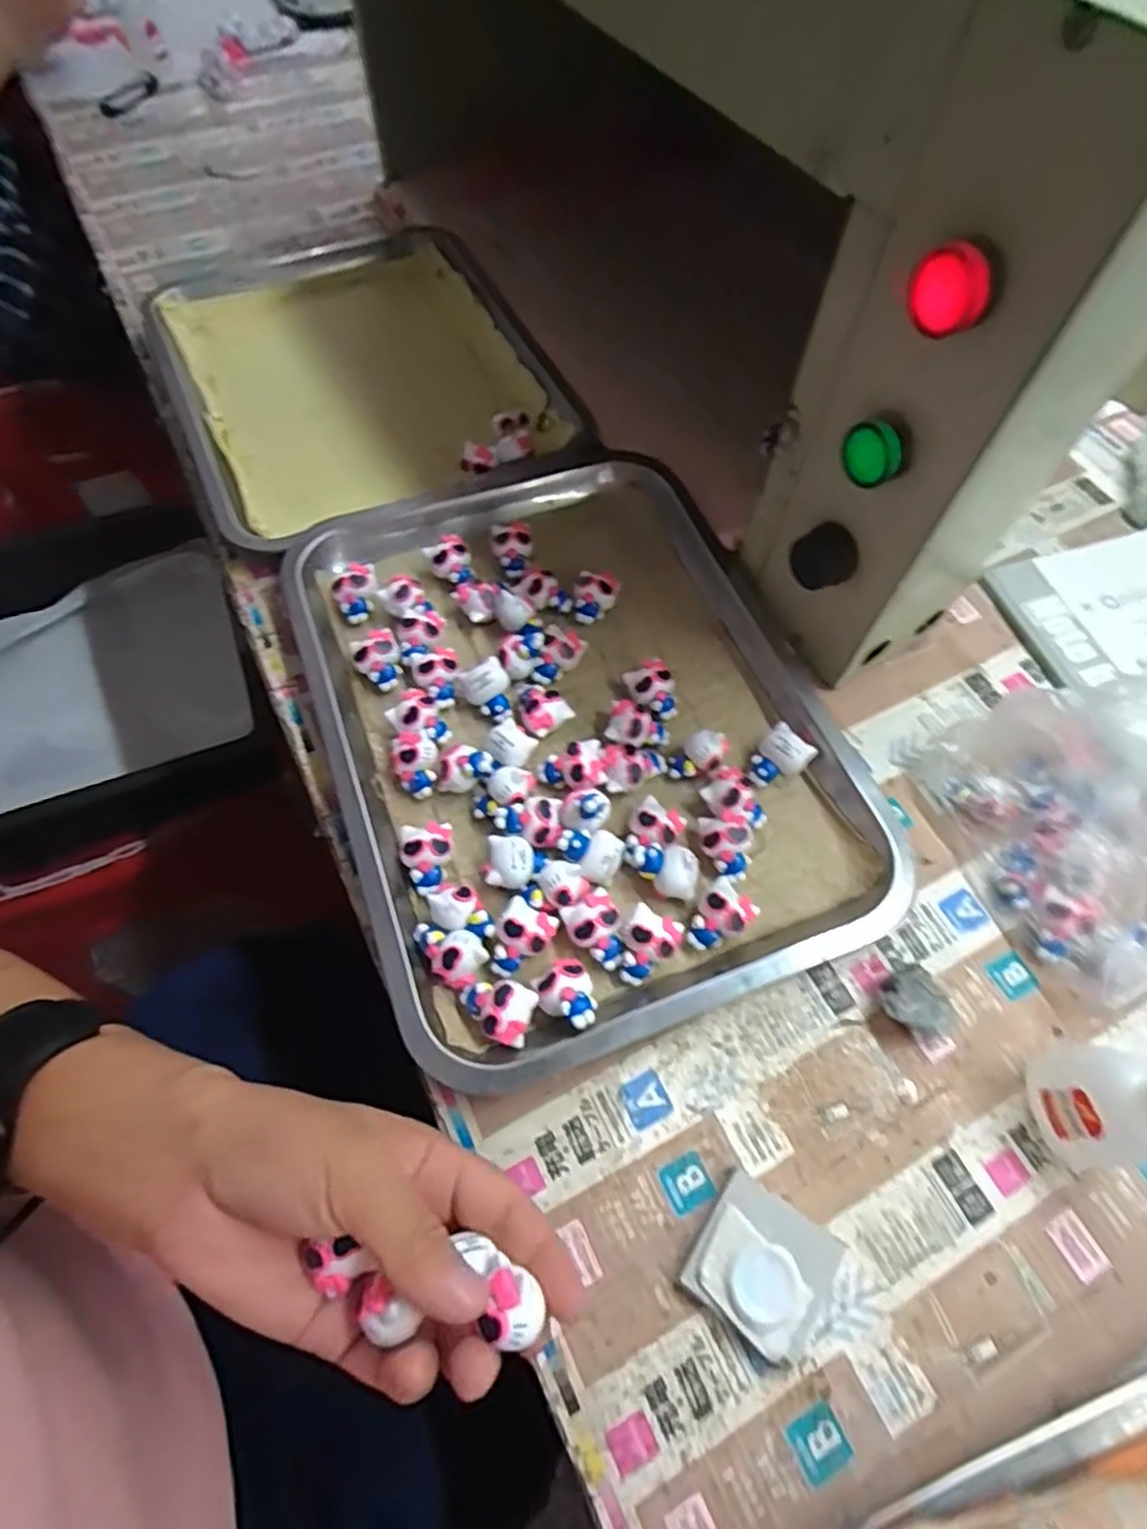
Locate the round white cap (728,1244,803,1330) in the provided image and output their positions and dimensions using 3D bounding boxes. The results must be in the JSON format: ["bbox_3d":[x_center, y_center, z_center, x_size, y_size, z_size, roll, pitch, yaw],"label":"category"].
[{"bbox_3d":[0.076,0.206,0.279,0.029,0.005,0.026,-20,65,-11],"label":"round white cap"}]

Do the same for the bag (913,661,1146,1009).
[{"bbox_3d":[0.265,0.025,0.341,0.104,0.101,0.148,-13,64,-8],"label":"bag"}]

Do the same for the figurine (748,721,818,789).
[{"bbox_3d":[0.114,-0.003,0.389,0.027,0.019,0.035,37,68,16],"label":"figurine"}]

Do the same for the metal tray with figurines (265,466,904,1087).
[{"bbox_3d":[-0.002,-0.032,0.411,0.279,0.038,0.360,-20,65,-11],"label":"metal tray with figurines"}]

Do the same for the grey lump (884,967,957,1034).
[{"bbox_3d":[0.161,0.113,0.333,0.029,0.022,0.030,0,63,-1],"label":"grey lump"}]

